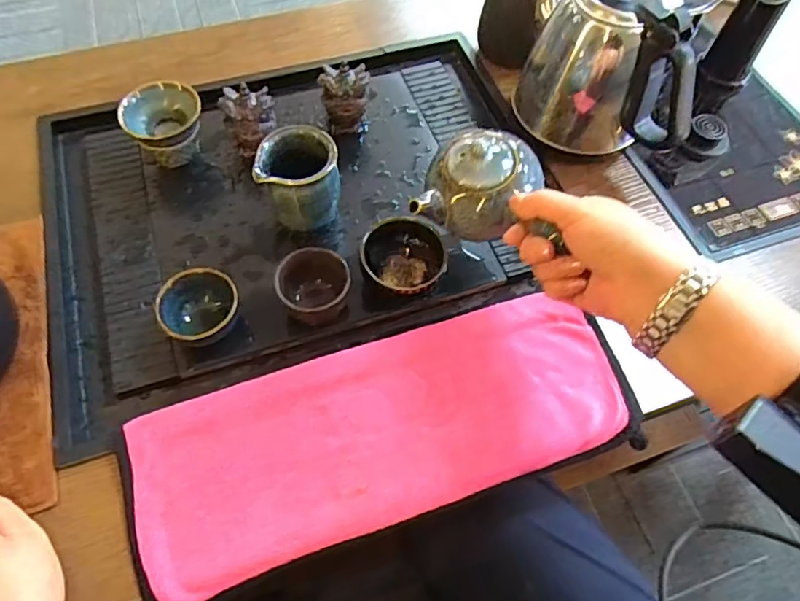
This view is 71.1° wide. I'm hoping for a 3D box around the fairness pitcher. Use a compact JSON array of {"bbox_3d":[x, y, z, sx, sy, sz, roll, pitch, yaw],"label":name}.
[{"bbox_3d":[-0.089,-0.101,0.503,0.071,0.087,0.065,-9,60,-7],"label":"fairness pitcher"}]

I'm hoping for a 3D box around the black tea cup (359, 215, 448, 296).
[{"bbox_3d":[0.004,-0.042,0.484,0.071,0.048,0.063,11,60,5],"label":"black tea cup"}]

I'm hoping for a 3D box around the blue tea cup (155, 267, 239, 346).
[{"bbox_3d":[-0.161,0.007,0.453,0.060,0.046,0.056,1,60,-2],"label":"blue tea cup"}]

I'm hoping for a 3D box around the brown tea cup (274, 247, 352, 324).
[{"bbox_3d":[-0.071,-0.008,0.470,0.060,0.053,0.055,-11,61,-9],"label":"brown tea cup"}]

